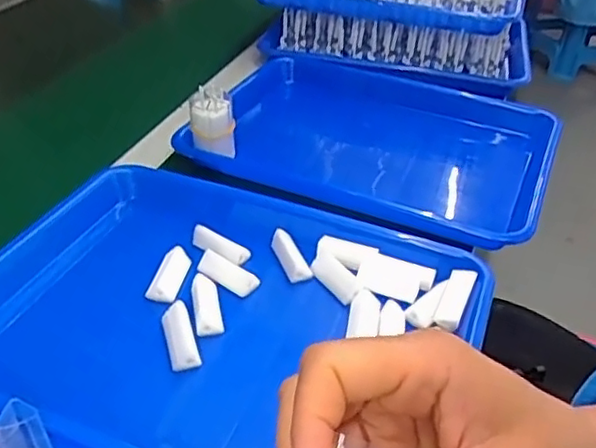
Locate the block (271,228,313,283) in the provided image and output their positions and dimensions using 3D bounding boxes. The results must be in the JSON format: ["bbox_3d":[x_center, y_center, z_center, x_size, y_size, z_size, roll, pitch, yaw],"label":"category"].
[{"bbox_3d":[-0.005,0.023,0.480,0.017,0.015,0.048,-12,40,-19],"label":"block"}]

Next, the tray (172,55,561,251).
[{"bbox_3d":[0.069,-0.057,0.653,0.344,0.109,0.255,18,40,18],"label":"tray"}]

